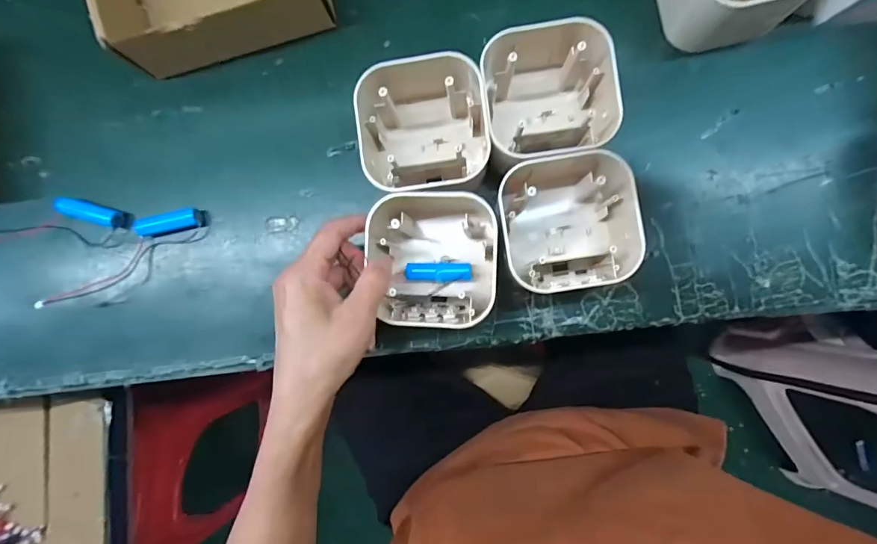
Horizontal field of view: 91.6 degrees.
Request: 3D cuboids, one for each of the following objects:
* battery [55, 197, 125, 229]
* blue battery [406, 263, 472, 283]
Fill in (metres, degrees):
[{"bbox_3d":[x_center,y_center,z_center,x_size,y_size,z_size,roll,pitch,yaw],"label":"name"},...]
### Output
[{"bbox_3d":[-0.292,-0.050,0.357,0.050,0.015,0.015,15,89,4],"label":"battery"},{"bbox_3d":[0.001,0.000,0.332,0.050,0.011,0.014,0,88,3],"label":"blue battery"}]

